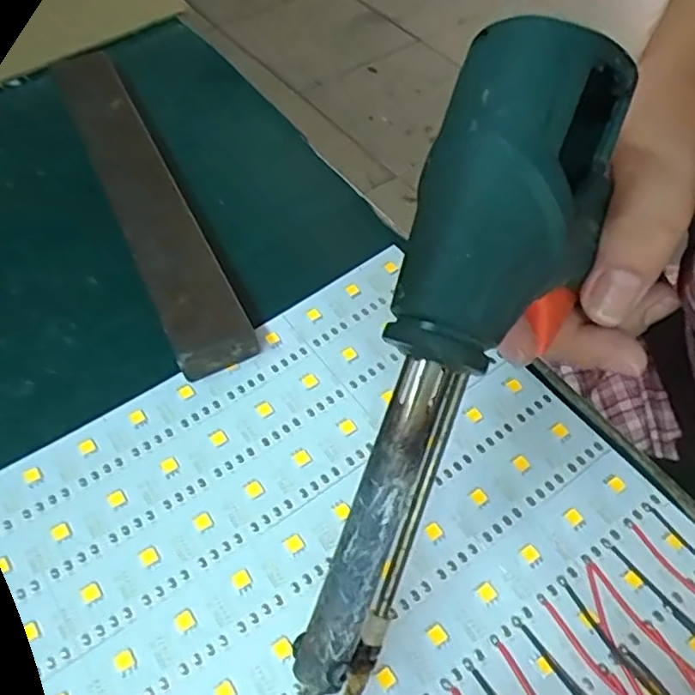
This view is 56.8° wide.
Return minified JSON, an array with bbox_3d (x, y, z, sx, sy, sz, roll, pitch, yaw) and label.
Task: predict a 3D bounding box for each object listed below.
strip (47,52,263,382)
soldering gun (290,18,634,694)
[{"bbox_3d":[-0.092,-0.071,0.284,0.030,0.013,0.201,-22,59,-18],"label":"strip"},{"bbox_3d":[0.024,0.007,0.167,0.042,0.040,0.171,21,91,15],"label":"soldering gun"}]

